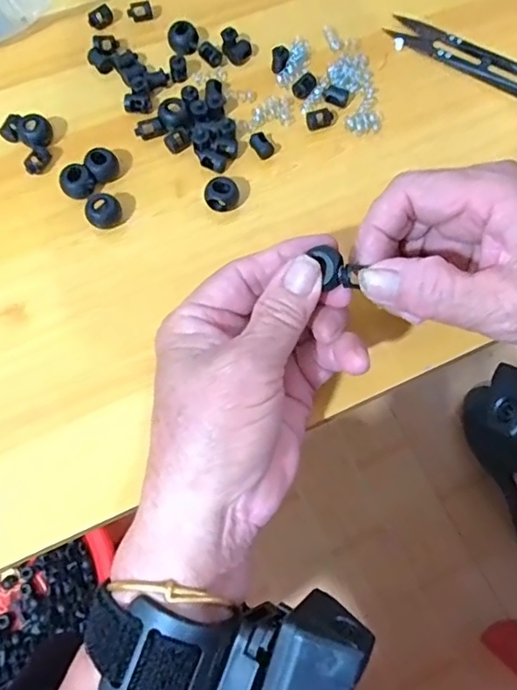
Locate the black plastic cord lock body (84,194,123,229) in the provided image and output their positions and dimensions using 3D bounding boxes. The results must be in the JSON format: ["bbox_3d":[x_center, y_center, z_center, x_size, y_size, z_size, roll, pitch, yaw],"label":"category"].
[{"bbox_3d":[-0.078,-0.066,0.273,0.017,0.012,0.016,1,69,-3],"label":"black plastic cord lock body"}]

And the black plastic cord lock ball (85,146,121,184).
[{"bbox_3d":[-0.081,-0.093,0.280,0.016,0.013,0.013,-23,71,-11],"label":"black plastic cord lock ball"}]

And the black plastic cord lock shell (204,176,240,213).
[{"bbox_3d":[-0.019,-0.077,0.278,0.017,0.013,0.015,1,69,-3],"label":"black plastic cord lock shell"}]

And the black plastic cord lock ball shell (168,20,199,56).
[{"bbox_3d":[-0.043,-0.176,0.311,0.017,0.011,0.015,-4,69,-5],"label":"black plastic cord lock ball shell"}]

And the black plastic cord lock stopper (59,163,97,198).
[{"bbox_3d":[-0.093,-0.083,0.277,0.017,0.013,0.014,-23,71,-11],"label":"black plastic cord lock stopper"}]

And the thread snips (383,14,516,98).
[{"bbox_3d":[0.123,-0.169,0.315,0.098,0.009,0.020,34,71,10],"label":"thread snips"}]

